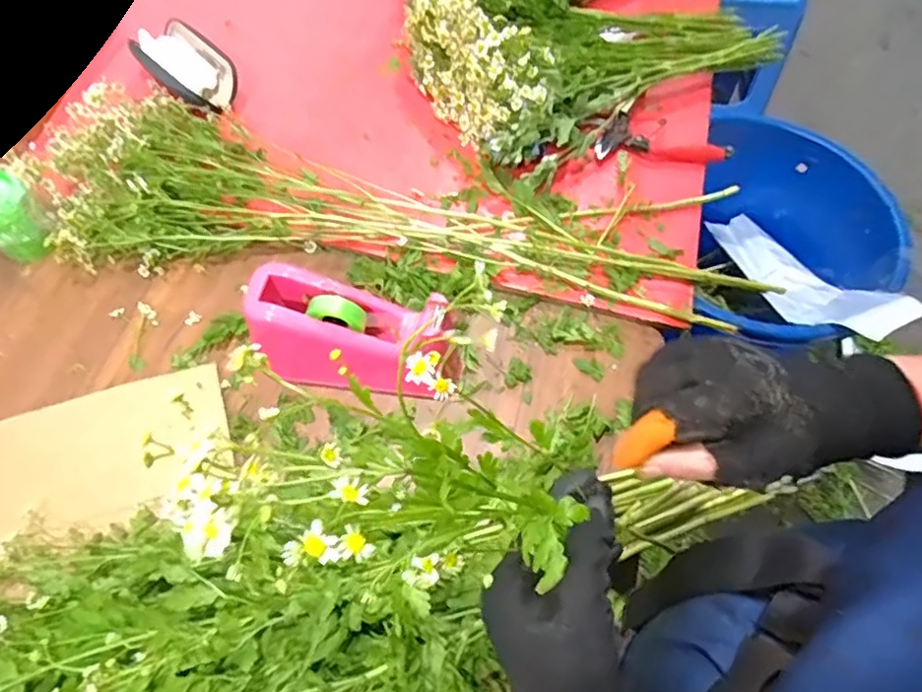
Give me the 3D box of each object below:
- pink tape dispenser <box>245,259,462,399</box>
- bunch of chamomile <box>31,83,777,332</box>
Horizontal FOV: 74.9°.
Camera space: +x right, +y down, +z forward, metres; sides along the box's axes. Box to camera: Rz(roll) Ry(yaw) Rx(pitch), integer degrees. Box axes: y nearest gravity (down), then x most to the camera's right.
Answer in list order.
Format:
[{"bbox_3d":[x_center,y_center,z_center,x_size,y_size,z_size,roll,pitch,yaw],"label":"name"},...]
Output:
[{"bbox_3d":[-0.101,-0.005,0.585,0.193,0.108,0.088,8,62,3],"label":"pink tape dispenser"},{"bbox_3d":[-0.070,-0.174,0.693,0.782,0.077,0.225,6,62,2],"label":"bunch of chamomile"}]

